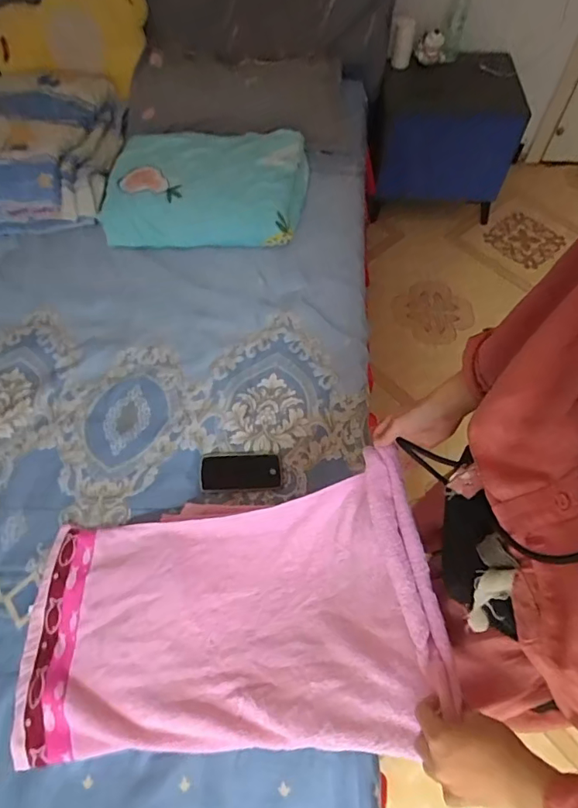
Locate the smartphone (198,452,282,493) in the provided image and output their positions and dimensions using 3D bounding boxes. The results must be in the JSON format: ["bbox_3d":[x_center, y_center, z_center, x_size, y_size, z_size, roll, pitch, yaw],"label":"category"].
[{"bbox_3d":[-0.101,0.140,1.007,0.164,0.009,0.084,-3,67,-13],"label":"smartphone"}]

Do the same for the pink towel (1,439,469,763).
[{"bbox_3d":[-0.135,0.297,0.707,0.583,0.363,0.361,-2,60,-5],"label":"pink towel"}]

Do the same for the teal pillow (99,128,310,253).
[{"bbox_3d":[-0.258,-0.655,1.449,0.605,0.154,0.450,6,63,5],"label":"teal pillow"}]

